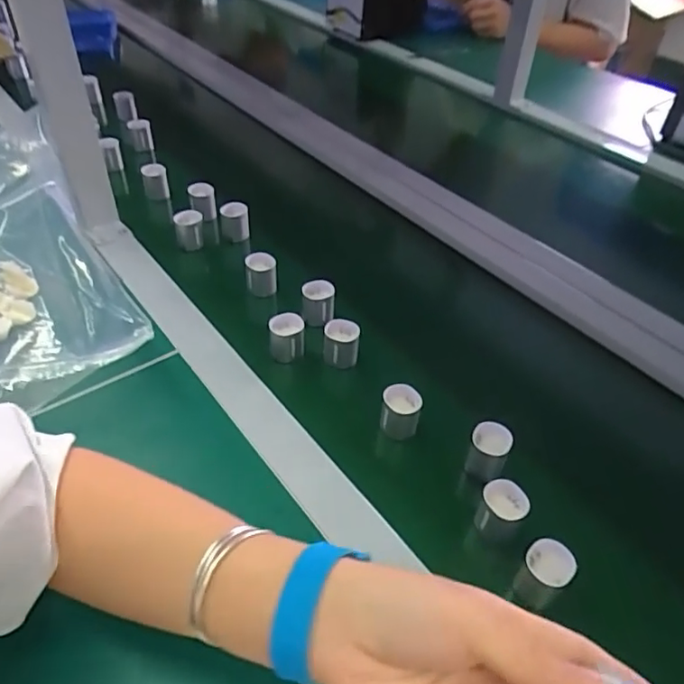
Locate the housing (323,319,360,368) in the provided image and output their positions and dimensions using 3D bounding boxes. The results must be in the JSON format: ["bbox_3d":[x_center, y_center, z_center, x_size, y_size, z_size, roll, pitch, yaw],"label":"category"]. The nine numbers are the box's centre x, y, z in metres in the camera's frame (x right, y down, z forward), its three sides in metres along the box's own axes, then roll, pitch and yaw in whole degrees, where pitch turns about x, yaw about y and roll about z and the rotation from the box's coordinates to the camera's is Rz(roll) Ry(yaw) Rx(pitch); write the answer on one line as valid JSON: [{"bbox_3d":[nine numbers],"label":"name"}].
[{"bbox_3d":[0.000,0.001,0.505,0.030,0.036,0.026,3,48,2],"label":"housing"}]

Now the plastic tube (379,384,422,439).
[{"bbox_3d":[0.047,0.056,0.452,0.030,0.041,0.028,0,48,0],"label":"plastic tube"}]

